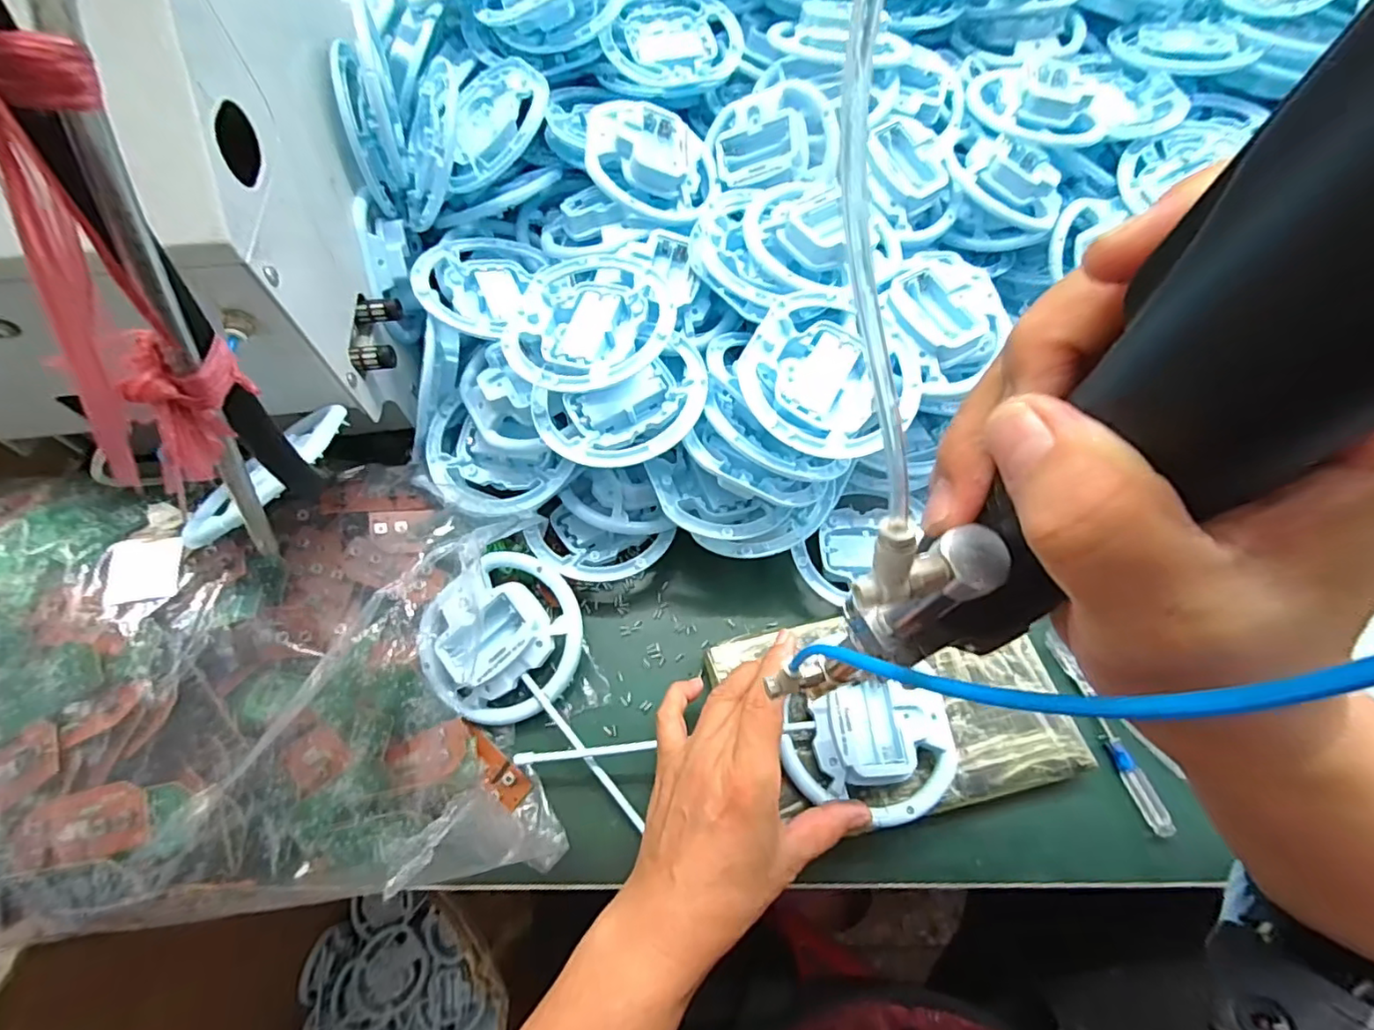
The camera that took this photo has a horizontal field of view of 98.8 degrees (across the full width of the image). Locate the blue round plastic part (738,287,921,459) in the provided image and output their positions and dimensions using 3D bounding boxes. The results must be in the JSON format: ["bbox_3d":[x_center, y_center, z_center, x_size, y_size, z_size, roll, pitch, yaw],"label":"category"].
[{"bbox_3d":[0.085,-0.082,0.344,0.097,0.028,0.106,0,65,0],"label":"blue round plastic part"}]

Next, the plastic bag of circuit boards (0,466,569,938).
[{"bbox_3d":[-0.303,0.090,0.326,0.425,0.110,0.241,-7,65,-3],"label":"plastic bag of circuit boards"}]

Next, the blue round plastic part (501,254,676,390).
[{"bbox_3d":[-0.058,-0.118,0.362,0.099,0.023,0.105,0,65,0],"label":"blue round plastic part"}]

